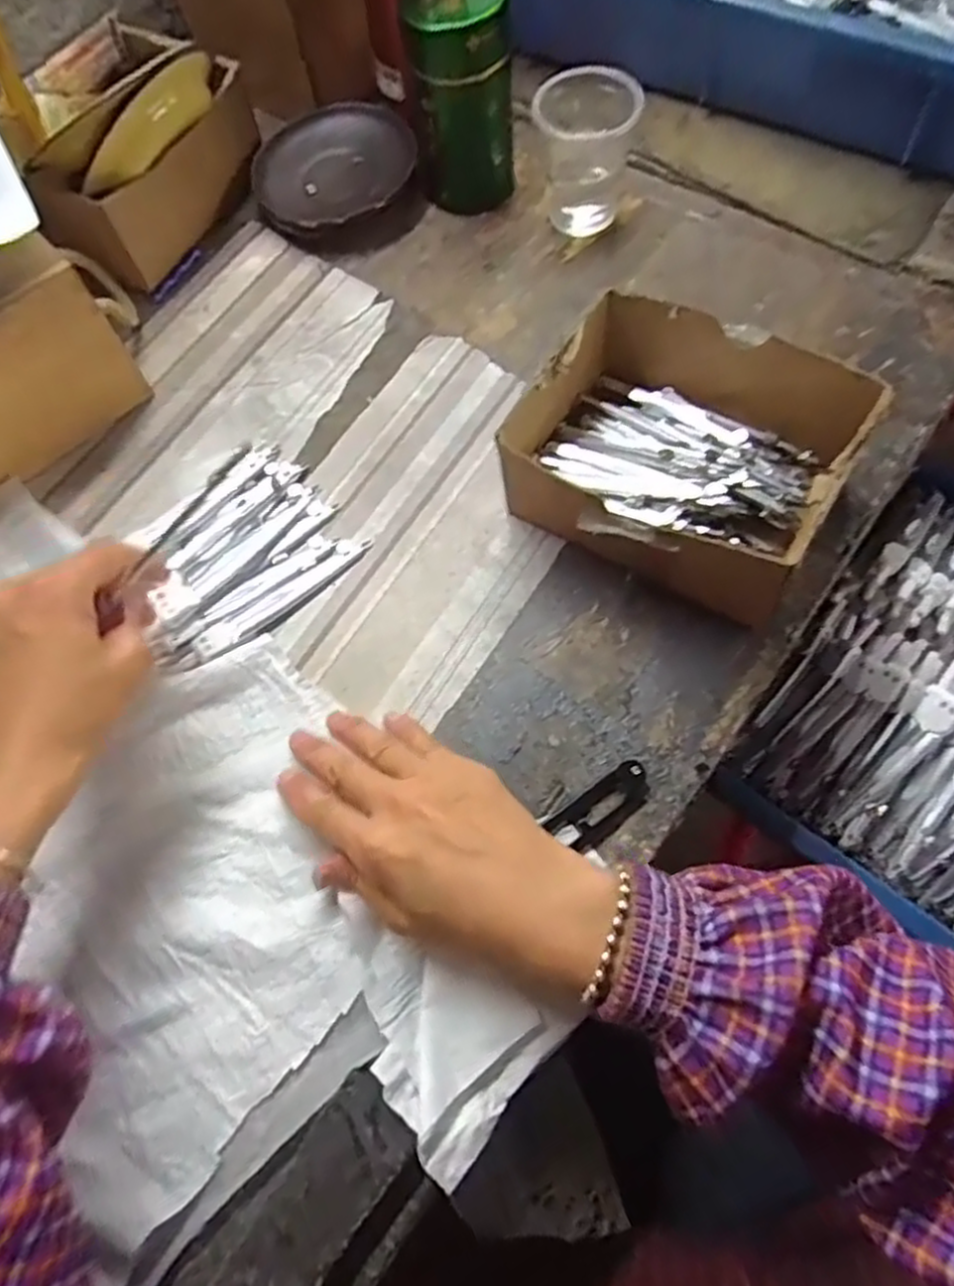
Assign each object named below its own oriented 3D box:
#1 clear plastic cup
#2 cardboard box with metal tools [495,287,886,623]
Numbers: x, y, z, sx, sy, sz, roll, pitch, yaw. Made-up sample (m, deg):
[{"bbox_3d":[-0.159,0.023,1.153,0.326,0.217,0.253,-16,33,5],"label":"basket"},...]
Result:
[{"bbox_3d":[0.069,-0.324,0.492,0.059,0.072,0.057,-2,67,5],"label":"clear plastic cup"},{"bbox_3d":[0.109,-0.098,0.405,0.161,0.075,0.135,27,71,14],"label":"cardboard box with metal tools"}]

